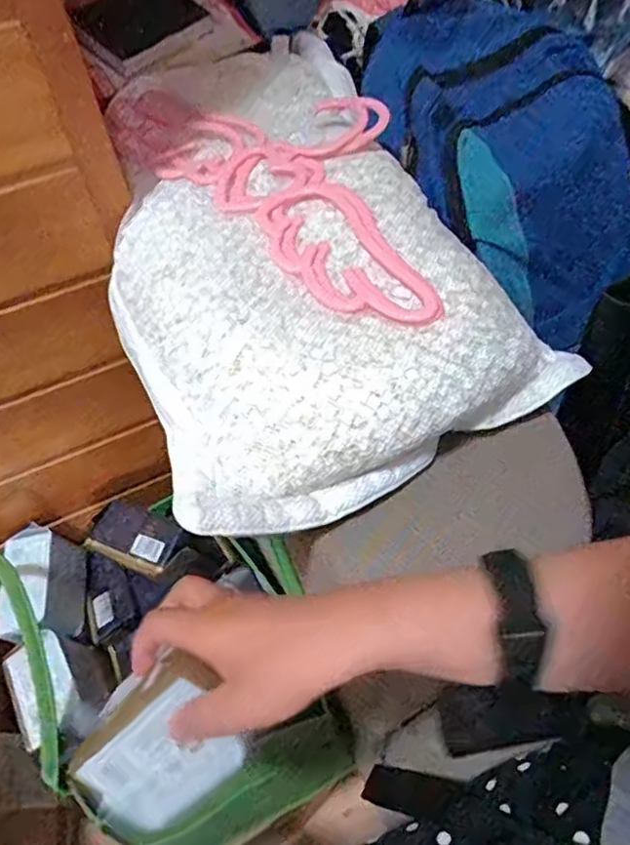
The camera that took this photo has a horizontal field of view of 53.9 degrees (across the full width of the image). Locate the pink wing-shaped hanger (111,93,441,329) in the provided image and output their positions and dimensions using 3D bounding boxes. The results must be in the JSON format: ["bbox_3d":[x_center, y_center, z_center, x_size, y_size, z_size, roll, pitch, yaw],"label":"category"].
[{"bbox_3d":[-0.013,-0.211,0.507,0.169,0.026,0.374,-36,56,-21],"label":"pink wing-shaped hanger"}]

